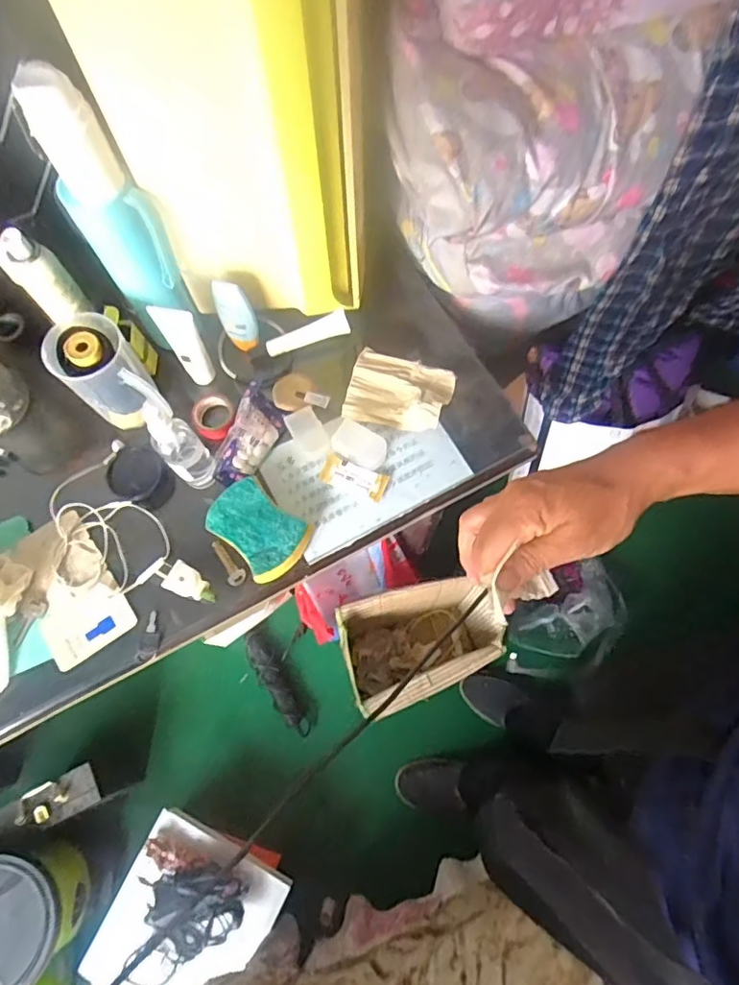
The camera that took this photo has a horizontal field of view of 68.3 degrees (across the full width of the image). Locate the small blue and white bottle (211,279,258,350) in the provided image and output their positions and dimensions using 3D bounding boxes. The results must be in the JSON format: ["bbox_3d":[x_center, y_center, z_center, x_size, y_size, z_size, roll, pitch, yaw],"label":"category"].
[{"bbox_3d":[-0.149,-0.198,0.618,0.043,0.099,0.024,4,58,3],"label":"small blue and white bottle"}]

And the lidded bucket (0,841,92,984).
[{"bbox_3d":[-0.648,0.771,1.000,0.202,0.190,0.223,-29,72,-9],"label":"lidded bucket"}]

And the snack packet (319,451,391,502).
[{"bbox_3d":[-0.017,-0.017,0.607,0.073,0.008,0.033,21,72,9],"label":"snack packet"}]

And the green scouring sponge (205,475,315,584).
[{"bbox_3d":[-0.117,0.037,0.570,0.102,0.025,0.073,38,75,13],"label":"green scouring sponge"}]

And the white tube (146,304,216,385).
[{"bbox_3d":[-0.201,-0.162,0.603,0.041,0.116,0.024,-4,60,-3],"label":"white tube"}]

